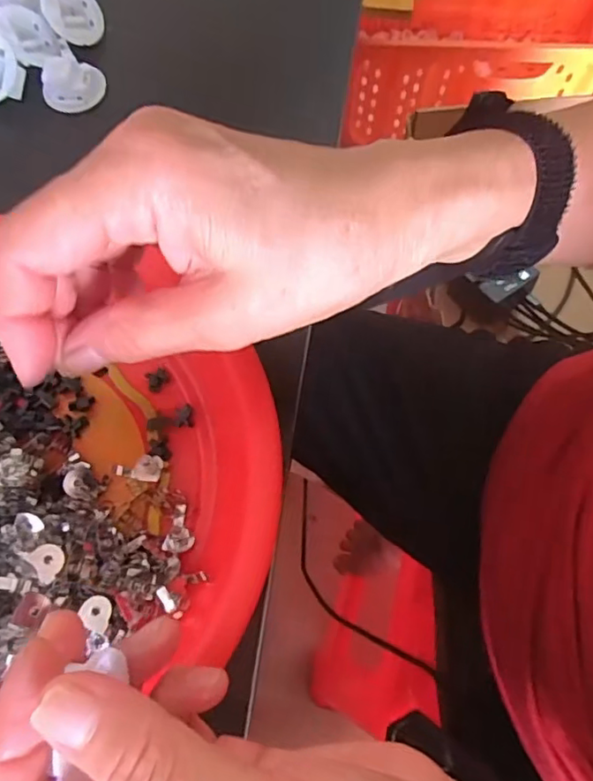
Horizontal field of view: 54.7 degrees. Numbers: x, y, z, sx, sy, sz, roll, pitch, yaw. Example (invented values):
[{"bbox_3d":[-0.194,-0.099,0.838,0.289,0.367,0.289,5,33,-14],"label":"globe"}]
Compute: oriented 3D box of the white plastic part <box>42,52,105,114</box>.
[{"bbox_3d":[-0.120,-0.165,0.306,0.032,0.015,0.024,-14,72,-5],"label":"white plastic part"}]

